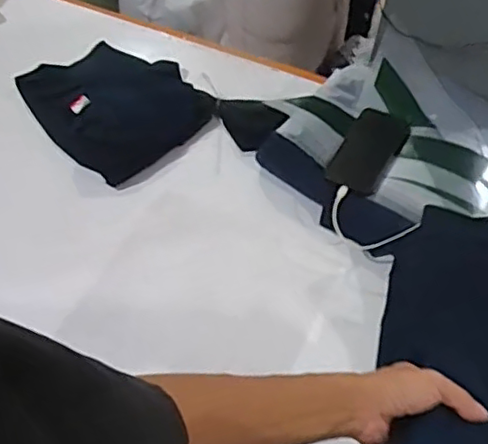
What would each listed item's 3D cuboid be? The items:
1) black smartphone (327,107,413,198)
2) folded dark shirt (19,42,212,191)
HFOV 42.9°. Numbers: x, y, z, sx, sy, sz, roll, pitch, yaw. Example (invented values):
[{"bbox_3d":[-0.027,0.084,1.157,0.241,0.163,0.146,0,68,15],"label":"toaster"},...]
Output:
[{"bbox_3d":[0.196,-0.112,0.973,0.085,0.015,0.180,26,55,15],"label":"black smartphone"},{"bbox_3d":[-0.220,-0.216,1.079,0.255,0.024,0.287,-31,60,-24],"label":"folded dark shirt"}]

